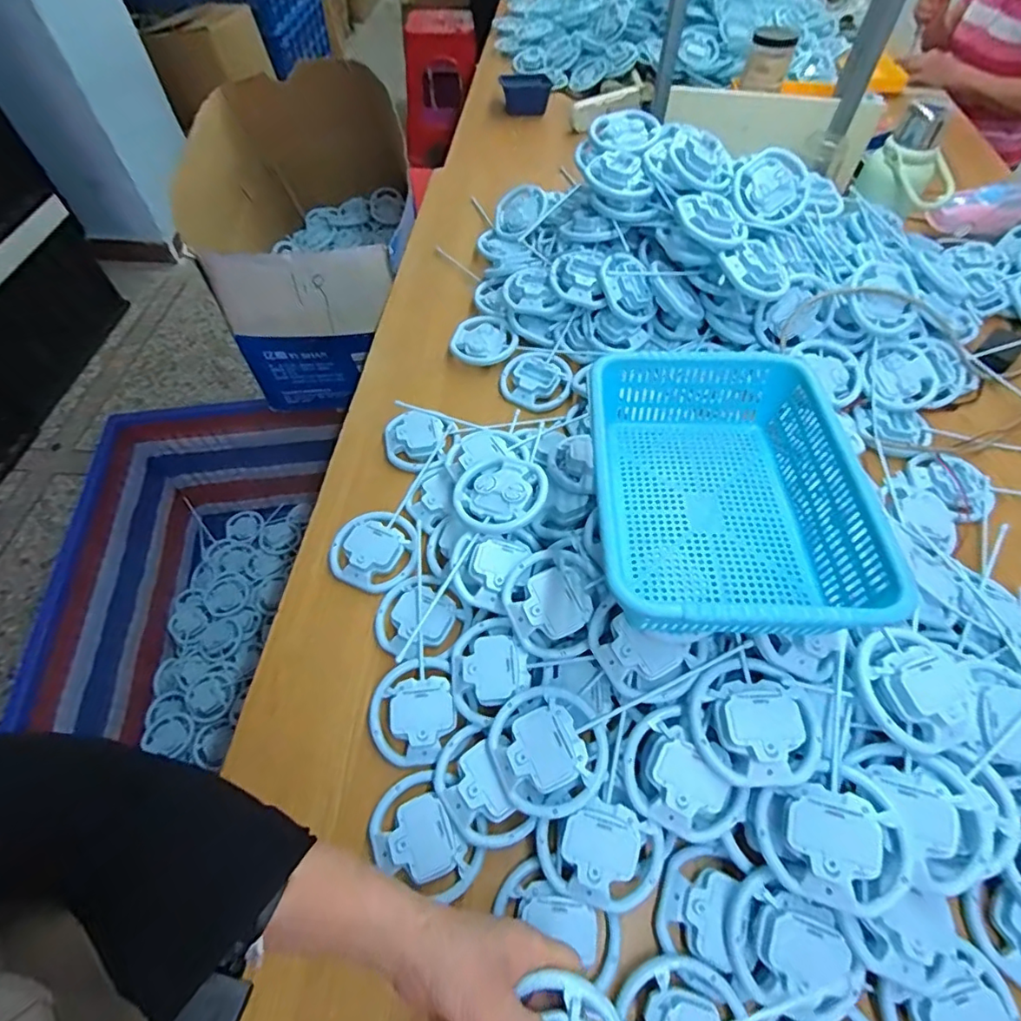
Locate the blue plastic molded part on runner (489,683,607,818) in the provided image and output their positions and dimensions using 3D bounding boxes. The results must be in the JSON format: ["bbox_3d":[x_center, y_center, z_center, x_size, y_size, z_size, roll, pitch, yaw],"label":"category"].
[{"bbox_3d":[0.033,0.206,0.469,0.096,0.030,0.101,0,57,0],"label":"blue plastic molded part on runner"}]

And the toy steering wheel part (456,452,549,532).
[{"bbox_3d":[-0.011,-0.023,0.601,0.105,0.024,0.105,-8,57,13],"label":"toy steering wheel part"}]

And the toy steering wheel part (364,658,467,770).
[{"bbox_3d":[-0.096,0.201,0.536,0.088,0.029,0.097,-16,58,-10],"label":"toy steering wheel part"}]

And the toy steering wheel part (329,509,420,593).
[{"bbox_3d":[-0.159,0.045,0.641,0.103,0.031,0.097,0,57,0],"label":"toy steering wheel part"}]

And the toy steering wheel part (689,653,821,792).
[{"bbox_3d":[0.202,0.171,0.445,0.099,0.029,0.098,0,57,0],"label":"toy steering wheel part"}]

